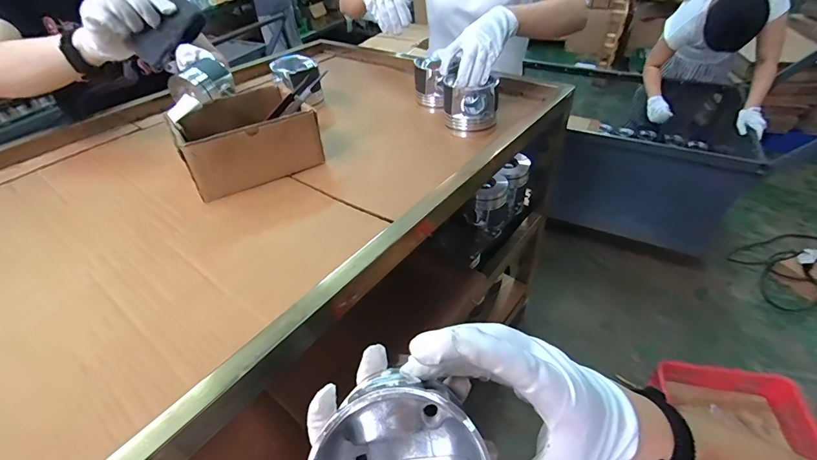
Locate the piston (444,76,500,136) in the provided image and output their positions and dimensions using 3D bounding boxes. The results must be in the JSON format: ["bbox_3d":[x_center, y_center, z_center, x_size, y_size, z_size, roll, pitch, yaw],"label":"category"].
[{"bbox_3d":[0.112,-0.224,0.696,0.092,0.090,0.089,3,42,8],"label":"piston"}]

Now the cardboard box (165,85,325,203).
[{"bbox_3d":[-0.262,-0.152,0.633,0.193,0.088,0.159,-24,46,-22],"label":"cardboard box"}]

